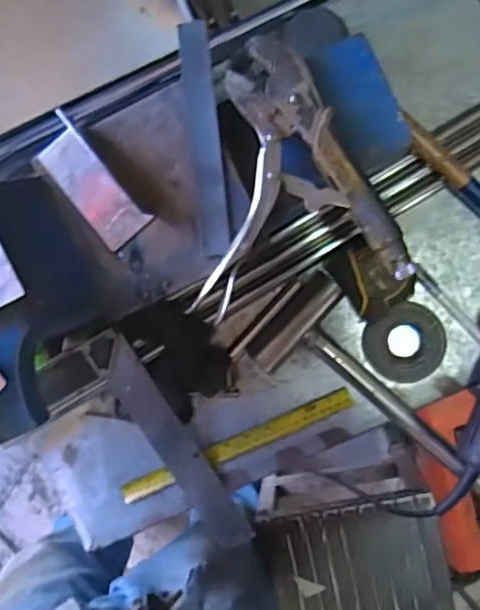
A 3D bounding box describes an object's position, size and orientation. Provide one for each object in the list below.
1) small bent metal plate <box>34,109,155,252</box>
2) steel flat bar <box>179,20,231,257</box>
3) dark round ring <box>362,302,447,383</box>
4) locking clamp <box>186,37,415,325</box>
[{"bbox_3d":[-0.124,-0.098,0.498,0.044,0.007,0.110,-42,90,7],"label":"small bent metal plate"},{"bbox_3d":[-0.027,-0.131,0.482,0.022,0.004,0.179,-6,94,6],"label":"steel flat bar"},{"bbox_3d":[0.177,0.040,0.657,0.084,0.015,0.089,0,109,0],"label":"dark round ring"},{"bbox_3d":[0.025,-0.102,0.478,0.161,0.035,0.206,-18,93,6],"label":"locking clamp"}]

